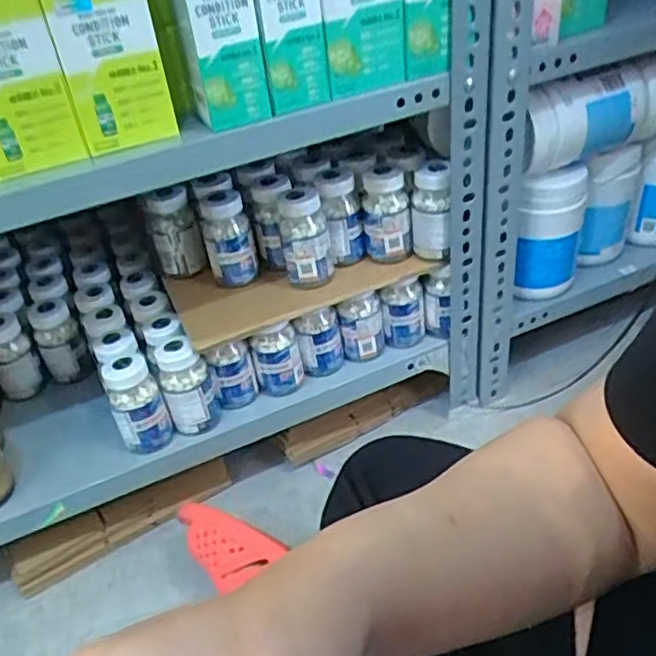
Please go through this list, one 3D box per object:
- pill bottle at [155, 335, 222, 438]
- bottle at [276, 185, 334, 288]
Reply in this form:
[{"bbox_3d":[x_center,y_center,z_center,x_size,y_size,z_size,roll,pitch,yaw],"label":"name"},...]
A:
[{"bbox_3d":[-0.142,0.059,0.670,0.048,0.089,0.043,-18,38,-14],"label":"pill bottle"},{"bbox_3d":[-0.023,-0.095,0.682,0.046,0.093,0.057,-7,37,0],"label":"bottle"}]

